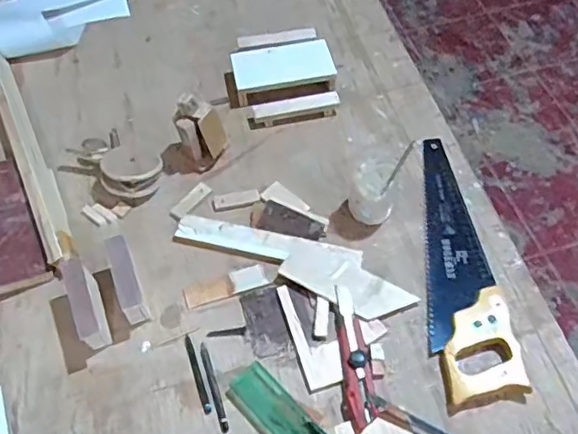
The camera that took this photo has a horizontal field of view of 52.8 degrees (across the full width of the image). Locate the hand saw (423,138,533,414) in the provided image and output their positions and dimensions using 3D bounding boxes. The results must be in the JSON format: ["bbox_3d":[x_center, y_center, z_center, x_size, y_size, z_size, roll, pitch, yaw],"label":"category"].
[{"bbox_3d":[0.216,0.044,0.785,0.099,0.027,0.397,-7,56,0],"label":"hand saw"}]

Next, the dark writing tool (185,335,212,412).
[{"bbox_3d":[-0.112,0.189,0.709,0.010,0.004,0.102,-19,57,-9],"label":"dark writing tool"}]

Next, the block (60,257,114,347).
[{"bbox_3d":[-0.254,0.109,0.730,0.029,0.054,0.125,-21,57,-10],"label":"block"}]

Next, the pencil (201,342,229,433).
[{"bbox_3d":[-0.091,0.205,0.704,0.011,0.004,0.113,-18,57,-8],"label":"pencil"}]

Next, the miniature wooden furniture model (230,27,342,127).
[{"bbox_3d":[-0.010,-0.242,0.981,0.169,0.041,0.193,-9,56,-2],"label":"miniature wooden furniture model"}]

